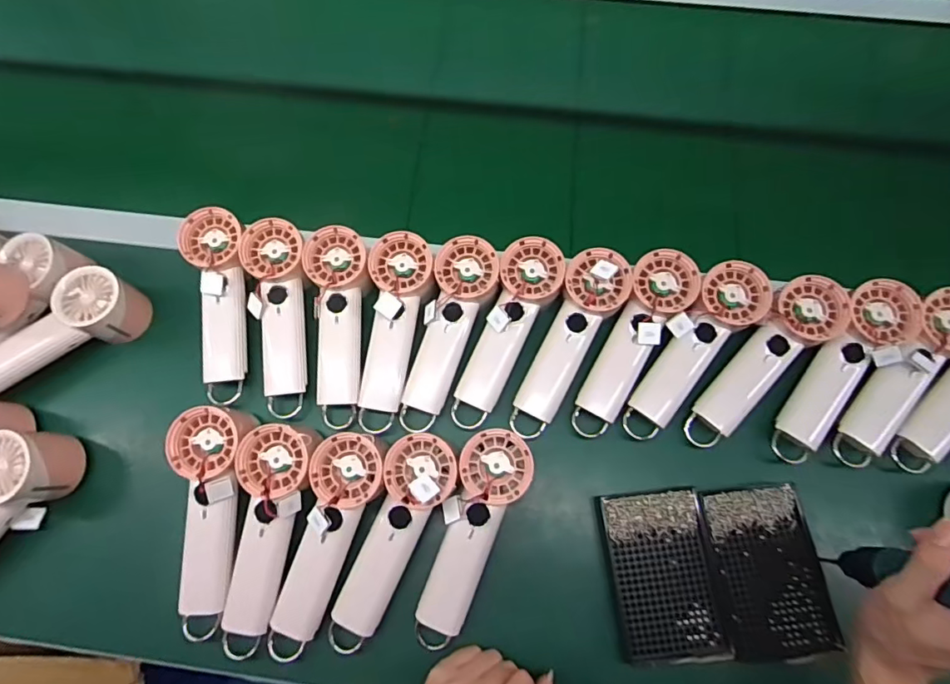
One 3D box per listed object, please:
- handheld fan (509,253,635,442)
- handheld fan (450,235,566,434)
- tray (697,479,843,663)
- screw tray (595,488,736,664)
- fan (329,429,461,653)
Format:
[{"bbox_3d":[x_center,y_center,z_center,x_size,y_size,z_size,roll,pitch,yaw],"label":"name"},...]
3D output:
[{"bbox_3d":[0.090,0.001,0.503,0.057,0.028,0.192,27,88,10],"label":"handheld fan"},{"bbox_3d":[0.029,-0.010,0.503,0.059,0.027,0.191,24,87,9],"label":"handheld fan"},{"bbox_3d":[0.255,0.197,0.452,0.089,0.016,0.136,-5,71,0],"label":"tray"},{"bbox_3d":[0.165,0.202,0.455,0.090,0.019,0.135,-7,71,-1],"label":"screw tray"},{"bbox_3d":[-0.073,0.169,0.440,0.059,0.031,0.186,24,88,9],"label":"fan"}]

